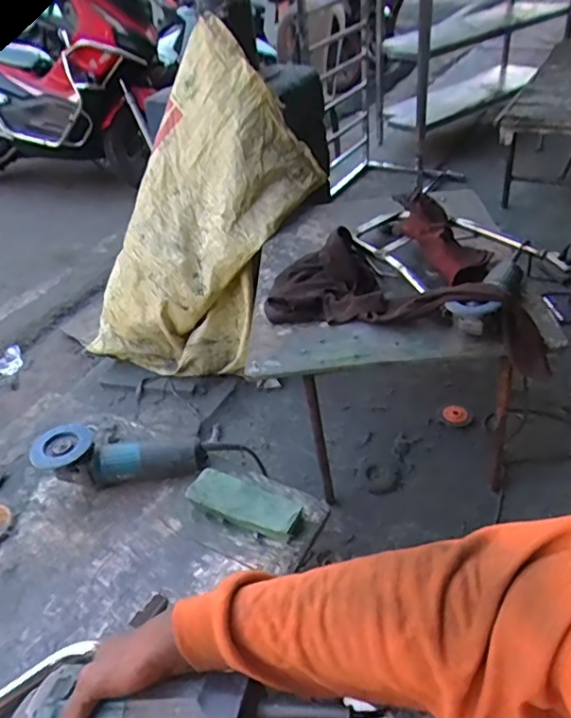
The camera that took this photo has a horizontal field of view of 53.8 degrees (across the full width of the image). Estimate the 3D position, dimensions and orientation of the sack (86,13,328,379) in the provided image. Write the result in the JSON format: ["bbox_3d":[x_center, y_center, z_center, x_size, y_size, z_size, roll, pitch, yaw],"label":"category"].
[{"bbox_3d":[-0.221,-0.397,1.568,0.445,0.927,0.166,23,8,13],"label":"sack"}]

